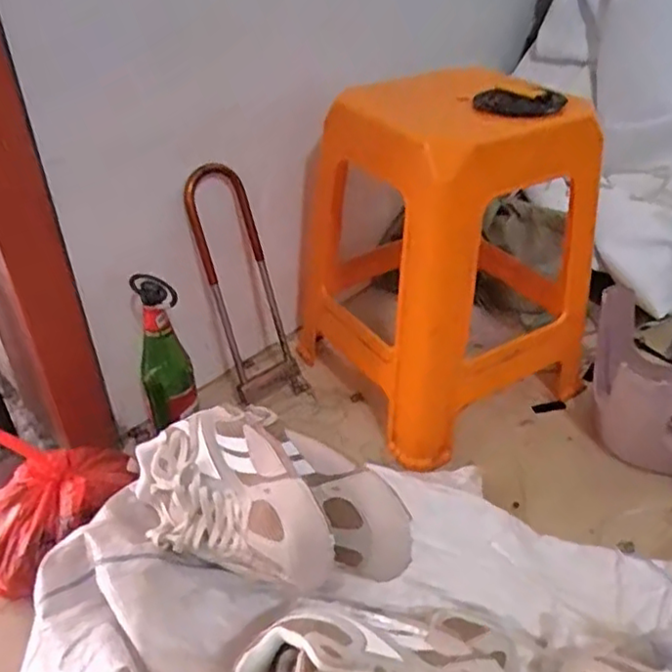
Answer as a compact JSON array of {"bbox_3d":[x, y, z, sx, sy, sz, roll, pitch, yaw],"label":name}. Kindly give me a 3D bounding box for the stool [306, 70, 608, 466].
[{"bbox_3d":[0.152,-0.140,1.048,0.344,0.471,0.418,-20,40,-24],"label":"stool"}]

